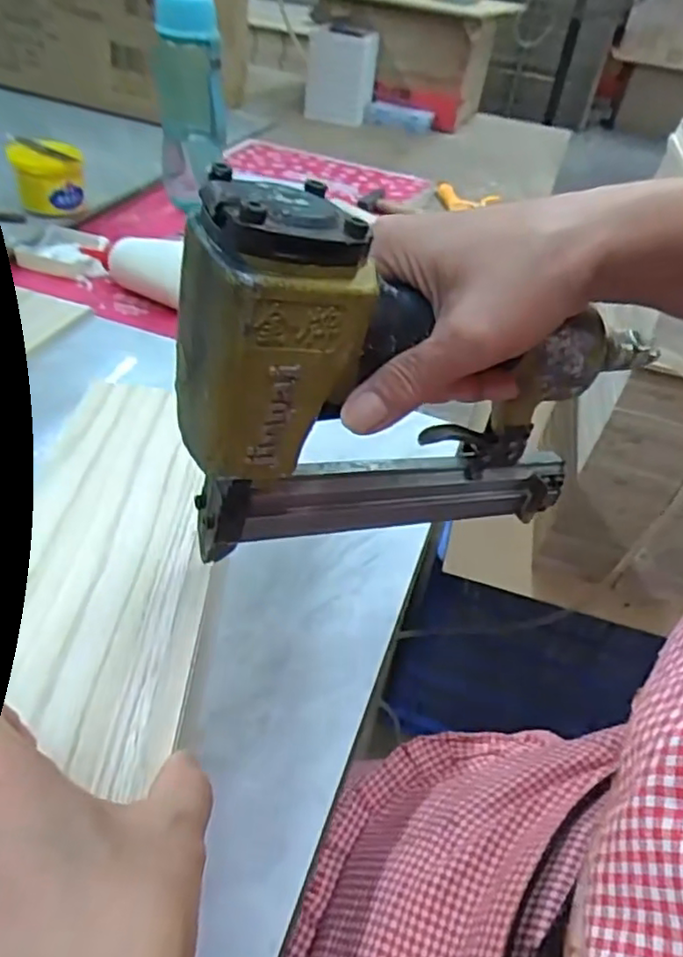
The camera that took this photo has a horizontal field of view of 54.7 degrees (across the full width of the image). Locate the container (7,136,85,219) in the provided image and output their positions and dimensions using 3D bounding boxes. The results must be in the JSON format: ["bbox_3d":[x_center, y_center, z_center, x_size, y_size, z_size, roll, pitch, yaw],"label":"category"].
[{"bbox_3d":[-0.341,-0.350,0.773,0.074,0.069,0.067,-6,43,-17],"label":"container"}]

